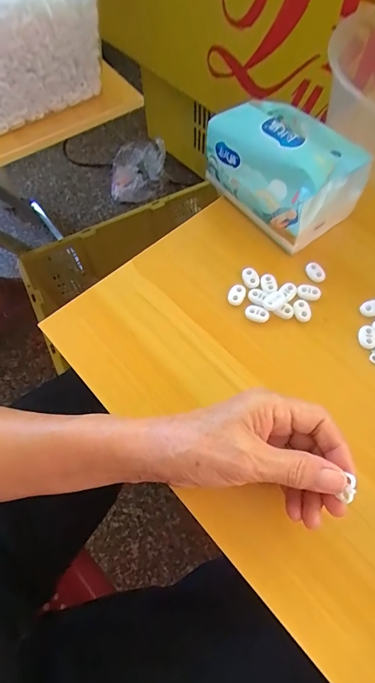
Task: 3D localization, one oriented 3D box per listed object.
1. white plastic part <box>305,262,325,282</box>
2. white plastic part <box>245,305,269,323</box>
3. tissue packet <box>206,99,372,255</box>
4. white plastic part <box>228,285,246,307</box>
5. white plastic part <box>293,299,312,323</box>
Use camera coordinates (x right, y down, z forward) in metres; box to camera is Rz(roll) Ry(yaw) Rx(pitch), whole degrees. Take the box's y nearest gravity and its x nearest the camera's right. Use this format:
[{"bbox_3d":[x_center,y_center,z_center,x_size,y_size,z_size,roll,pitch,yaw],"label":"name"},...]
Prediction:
[{"bbox_3d":[0.127,-0.069,0.361,0.015,0.004,0.022,-22,66,-10],"label":"white plastic part"},{"bbox_3d":[0.066,-0.026,0.343,0.022,0.009,0.012,16,65,8],"label":"white plastic part"},{"bbox_3d":[0.100,-0.179,0.368,0.102,0.076,0.139,-30,68,-13],"label":"tissue packet"},{"bbox_3d":[0.048,-0.045,0.352,0.015,0.006,0.022,20,66,10],"label":"white plastic part"},{"bbox_3d":[0.108,-0.029,0.344,0.016,0.006,0.022,-1,64,0],"label":"white plastic part"}]

